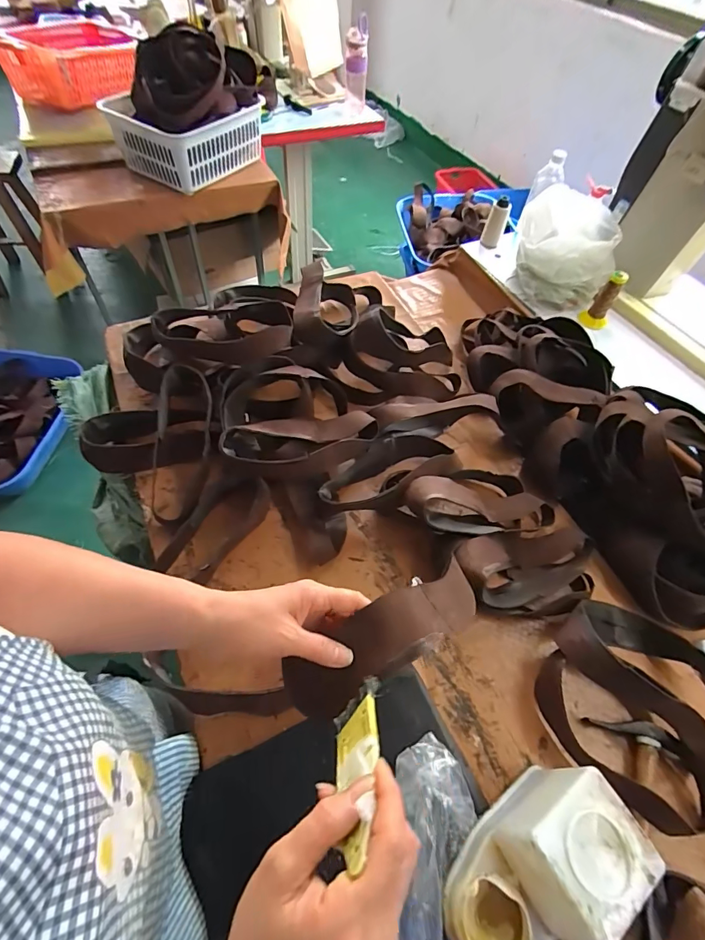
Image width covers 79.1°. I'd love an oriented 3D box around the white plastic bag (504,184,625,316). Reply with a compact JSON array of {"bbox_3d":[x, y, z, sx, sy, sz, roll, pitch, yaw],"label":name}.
[{"bbox_3d":[0.489,-0.506,0.999,0.203,0.175,0.216,7,57,0],"label":"white plastic bag"}]

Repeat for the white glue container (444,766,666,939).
[{"bbox_3d":[0.199,0.430,0.459,0.214,0.129,0.107,-26,62,-20],"label":"white glue container"}]

